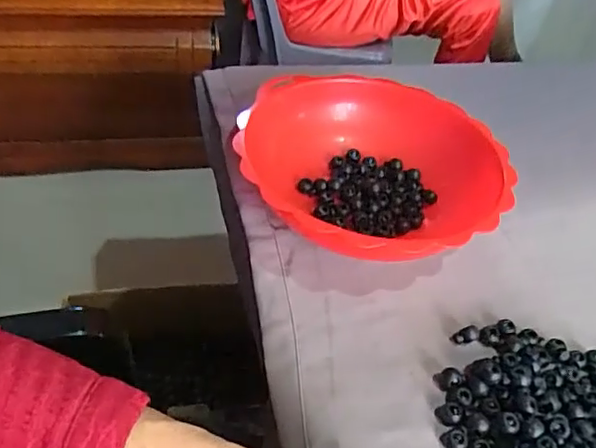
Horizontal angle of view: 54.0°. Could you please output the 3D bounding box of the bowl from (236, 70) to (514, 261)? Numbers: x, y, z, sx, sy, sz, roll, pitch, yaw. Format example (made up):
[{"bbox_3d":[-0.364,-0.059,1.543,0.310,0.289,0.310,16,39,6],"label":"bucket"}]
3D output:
[{"bbox_3d":[0.065,-0.044,0.535,0.222,0.069,0.233,4,44,-4],"label":"bowl"}]

